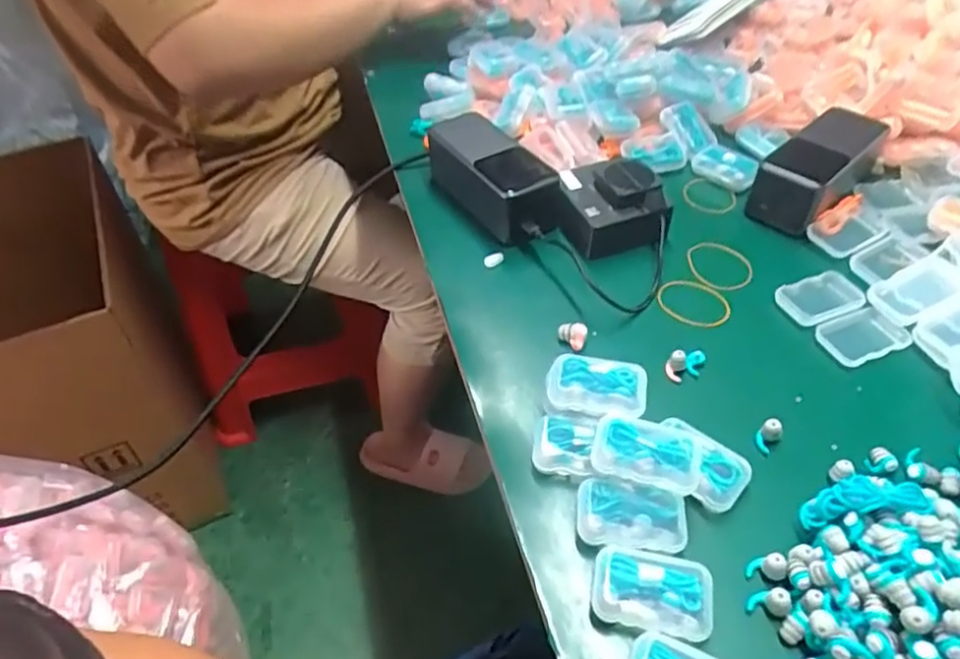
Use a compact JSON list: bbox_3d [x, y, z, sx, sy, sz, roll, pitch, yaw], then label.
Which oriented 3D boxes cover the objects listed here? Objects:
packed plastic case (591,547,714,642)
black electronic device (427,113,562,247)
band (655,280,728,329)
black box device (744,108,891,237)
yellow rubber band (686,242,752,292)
[{"bbox_3d":[0.082,0.125,0.305,0.055,0.009,0.036,7,47,13],"label":"packed plastic case"},{"bbox_3d":[0.009,-0.120,0.514,0.060,0.046,0.143,-24,51,-20],"label":"black electronic device"},{"bbox_3d":[0.150,-0.018,0.449,0.050,0.004,0.043,11,51,9],"label":"band"},{"bbox_3d":[0.275,-0.131,0.520,0.130,0.044,0.055,-34,55,-26],"label":"black box device"},{"bbox_3d":[0.179,-0.047,0.476,0.048,0.004,0.052,1,50,-5],"label":"yellow rubber band"}]

